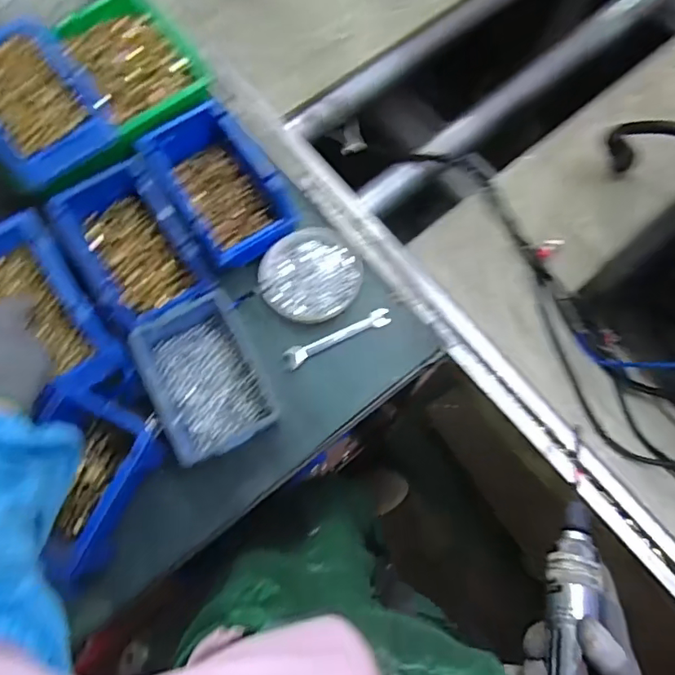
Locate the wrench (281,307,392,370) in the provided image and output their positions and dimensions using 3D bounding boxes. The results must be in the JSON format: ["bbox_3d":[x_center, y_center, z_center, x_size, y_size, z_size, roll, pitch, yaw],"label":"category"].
[{"bbox_3d":[0.001,-0.001,0.560,0.121,0.014,0.022,-26,75,-7],"label":"wrench"}]

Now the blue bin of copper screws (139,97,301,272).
[{"bbox_3d":[-0.130,-0.172,0.583,0.107,0.066,0.172,-33,76,-9],"label":"blue bin of copper screws"}]

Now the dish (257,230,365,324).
[{"bbox_3d":[-0.028,-0.072,0.578,0.114,0.020,0.103,-37,77,-10],"label":"dish"}]

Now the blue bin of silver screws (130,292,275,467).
[{"bbox_3d":[-0.133,0.046,0.527,0.109,0.055,0.153,-25,75,-7],"label":"blue bin of silver screws"}]

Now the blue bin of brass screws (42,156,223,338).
[{"bbox_3d":[-0.215,-0.095,0.544,0.111,0.051,0.166,-32,76,-9],"label":"blue bin of brass screws"}]

